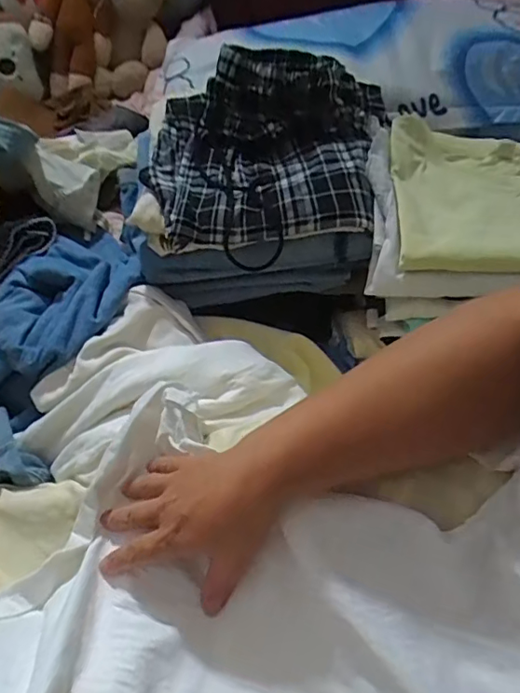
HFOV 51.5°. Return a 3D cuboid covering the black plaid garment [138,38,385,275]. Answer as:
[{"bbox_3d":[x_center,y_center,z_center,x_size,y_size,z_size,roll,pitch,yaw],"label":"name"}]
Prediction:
[{"bbox_3d":[0.004,-0.215,0.563,0.237,0.099,0.228,3,52,8],"label":"black plaid garment"}]

